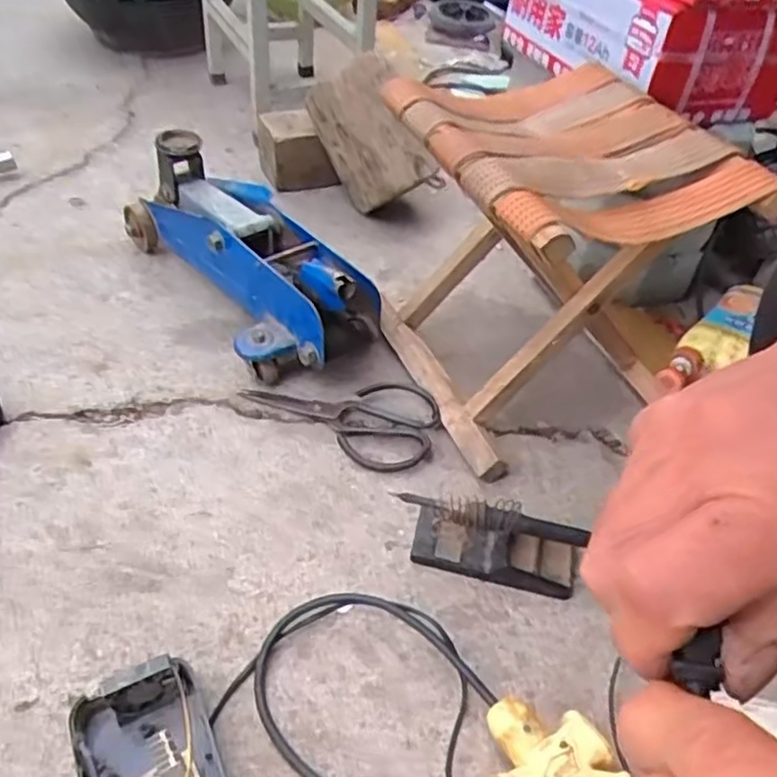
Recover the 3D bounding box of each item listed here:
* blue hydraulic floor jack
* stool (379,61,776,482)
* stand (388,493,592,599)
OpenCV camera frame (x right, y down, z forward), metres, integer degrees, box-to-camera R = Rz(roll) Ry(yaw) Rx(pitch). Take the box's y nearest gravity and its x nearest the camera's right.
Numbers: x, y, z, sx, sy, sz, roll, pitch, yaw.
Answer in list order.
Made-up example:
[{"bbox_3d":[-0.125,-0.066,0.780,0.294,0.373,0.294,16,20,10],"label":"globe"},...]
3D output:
[{"bbox_3d":[-0.169,-0.160,0.855,0.166,0.154,0.377,-30,54,-31],"label":"blue hydraulic floor jack"},{"bbox_3d":[0.165,-0.133,0.766,0.285,0.293,0.300,-17,48,-21],"label":"stool"},{"bbox_3d":[0.093,0.132,0.653,0.166,0.054,0.066,11,44,7],"label":"stand"}]

